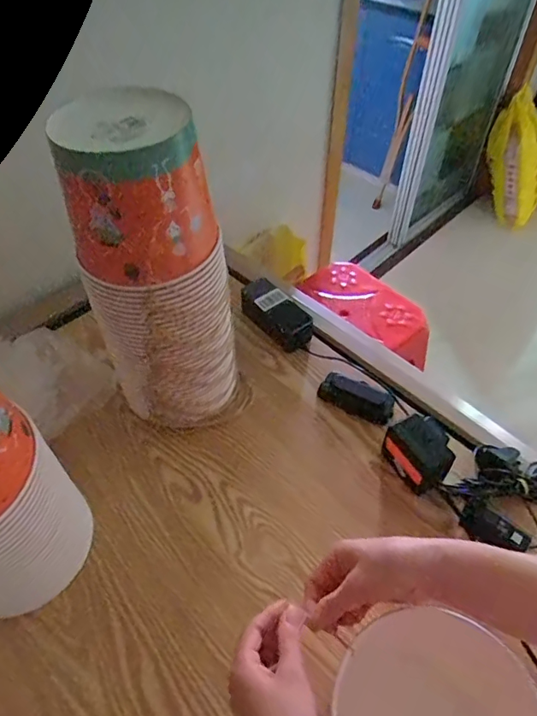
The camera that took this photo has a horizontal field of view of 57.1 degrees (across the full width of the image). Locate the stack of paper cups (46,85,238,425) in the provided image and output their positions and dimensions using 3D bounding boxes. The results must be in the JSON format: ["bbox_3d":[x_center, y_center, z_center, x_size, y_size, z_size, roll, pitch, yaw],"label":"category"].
[{"bbox_3d":[-0.125,-0.072,0.573,0.150,0.389,0.126,-21,53,-17],"label":"stack of paper cups"}]

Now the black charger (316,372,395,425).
[{"bbox_3d":[0.129,0.058,0.725,0.110,0.022,0.047,26,55,21],"label":"black charger"}]

